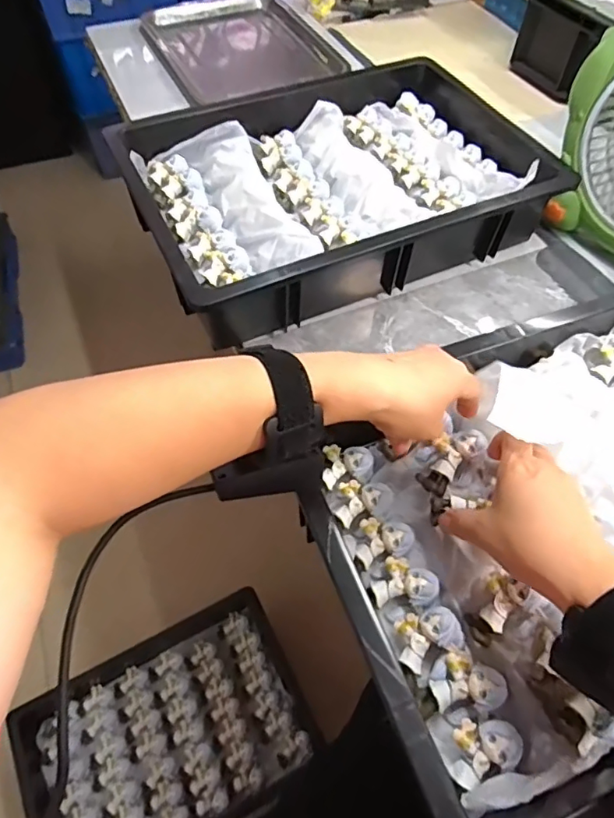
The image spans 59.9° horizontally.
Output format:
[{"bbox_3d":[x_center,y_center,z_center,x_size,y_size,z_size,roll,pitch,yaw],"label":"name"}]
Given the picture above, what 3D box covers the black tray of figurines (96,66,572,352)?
[{"bbox_3d":[0.040,-0.270,0.620,0.448,0.079,0.321,-23,60,-15],"label":"black tray of figurines"}]

